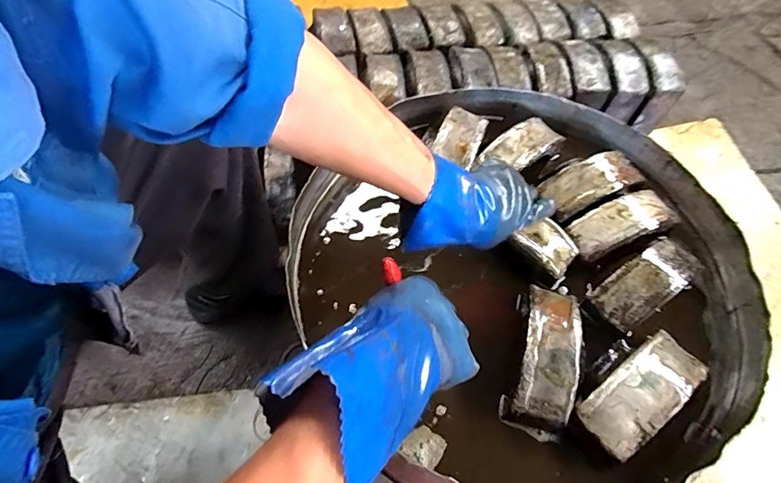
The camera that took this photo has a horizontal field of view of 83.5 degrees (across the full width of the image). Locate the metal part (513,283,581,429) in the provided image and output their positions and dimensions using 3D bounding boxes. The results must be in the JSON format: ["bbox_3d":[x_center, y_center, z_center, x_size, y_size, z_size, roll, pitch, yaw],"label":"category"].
[{"bbox_3d":[0.181,0.121,0.494,0.061,0.038,0.156,16,59,7],"label":"metal part"}]

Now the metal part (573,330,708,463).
[{"bbox_3d":[0.274,0.157,0.467,0.153,0.030,0.060,-31,65,-20],"label":"metal part"}]

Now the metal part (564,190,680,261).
[{"bbox_3d":[0.314,-0.027,0.594,0.150,0.028,0.060,-21,61,-15],"label":"metal part"}]

